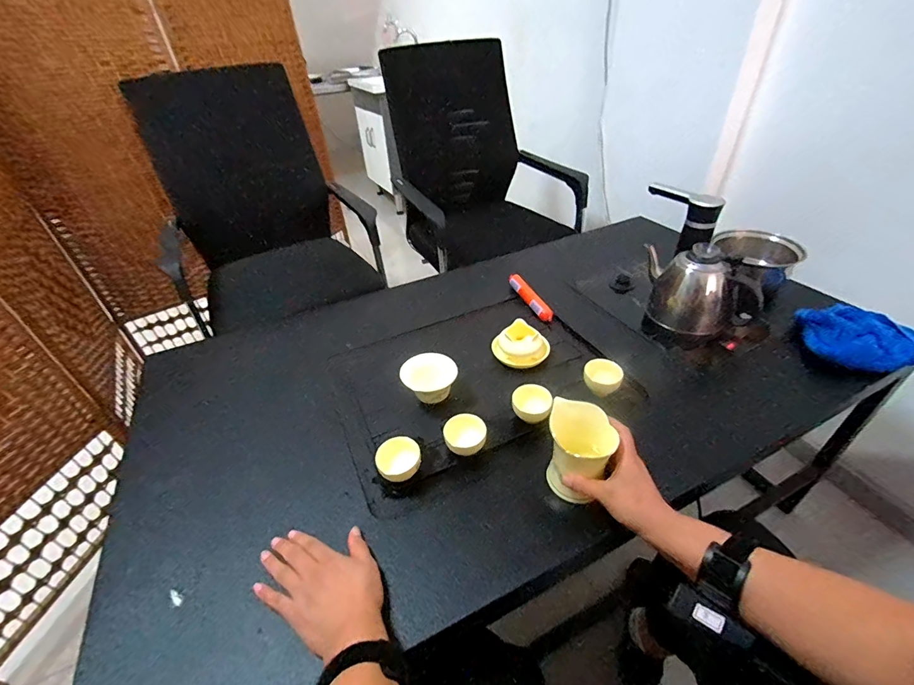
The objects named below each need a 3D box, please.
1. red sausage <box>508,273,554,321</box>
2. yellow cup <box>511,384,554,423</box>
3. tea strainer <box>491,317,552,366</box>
[{"bbox_3d":[0.157,-0.103,0.902,0.031,0.030,0.169,-16,40,-14],"label":"red sausage"},{"bbox_3d":[0.115,0.099,0.631,0.059,0.041,0.064,-3,38,2],"label":"yellow cup"},{"bbox_3d":[0.118,0.006,0.742,0.098,0.057,0.073,-25,43,-24],"label":"tea strainer"}]

